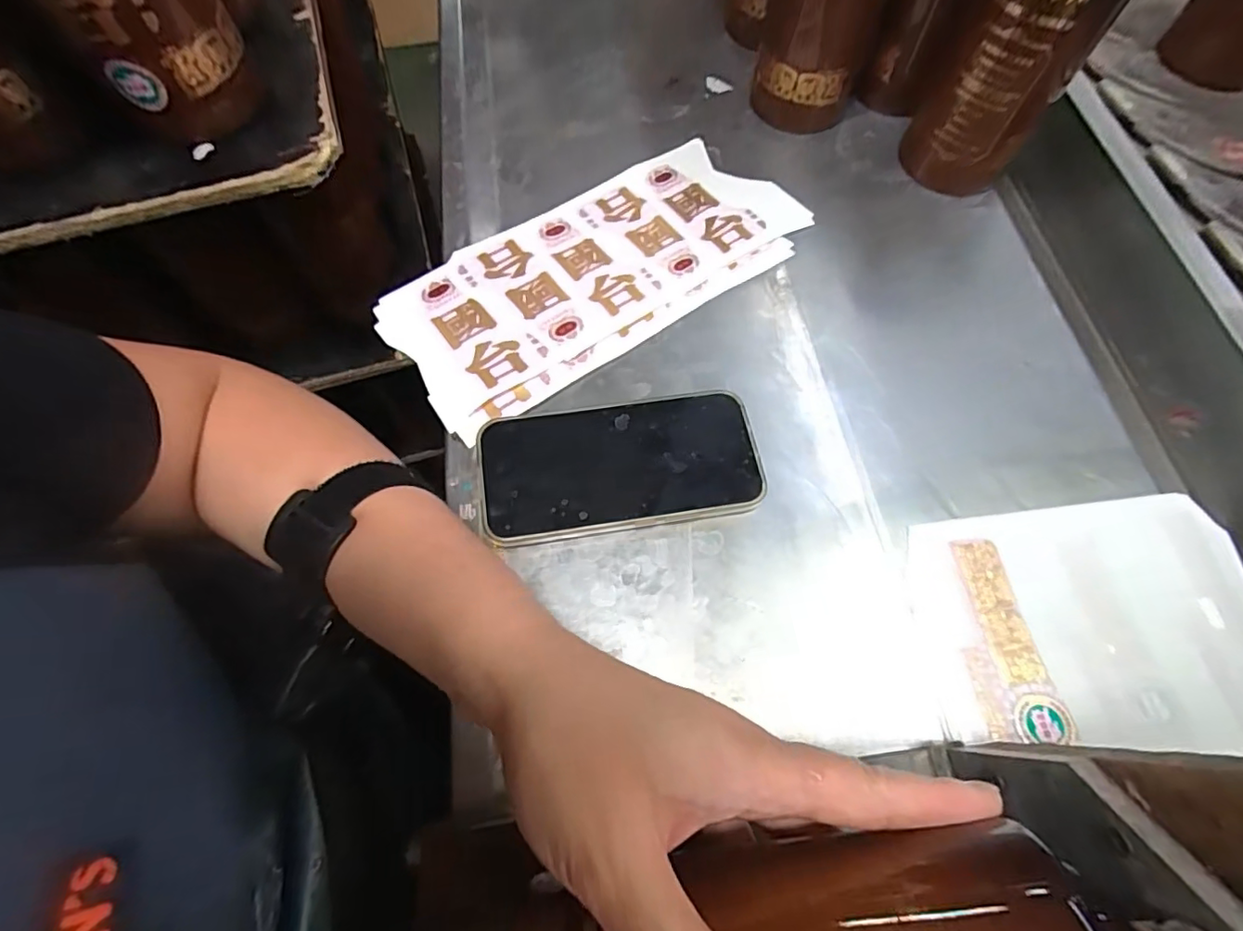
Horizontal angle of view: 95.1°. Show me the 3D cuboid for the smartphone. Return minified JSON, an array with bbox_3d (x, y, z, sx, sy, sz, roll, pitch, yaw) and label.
[{"bbox_3d":[-0.001,0.000,0.327,0.155,0.013,0.077,-8,66,-6],"label":"smartphone"}]

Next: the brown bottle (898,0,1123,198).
[{"bbox_3d":[0.261,-0.280,0.372,0.078,0.186,0.081,25,68,9],"label":"brown bottle"}]

